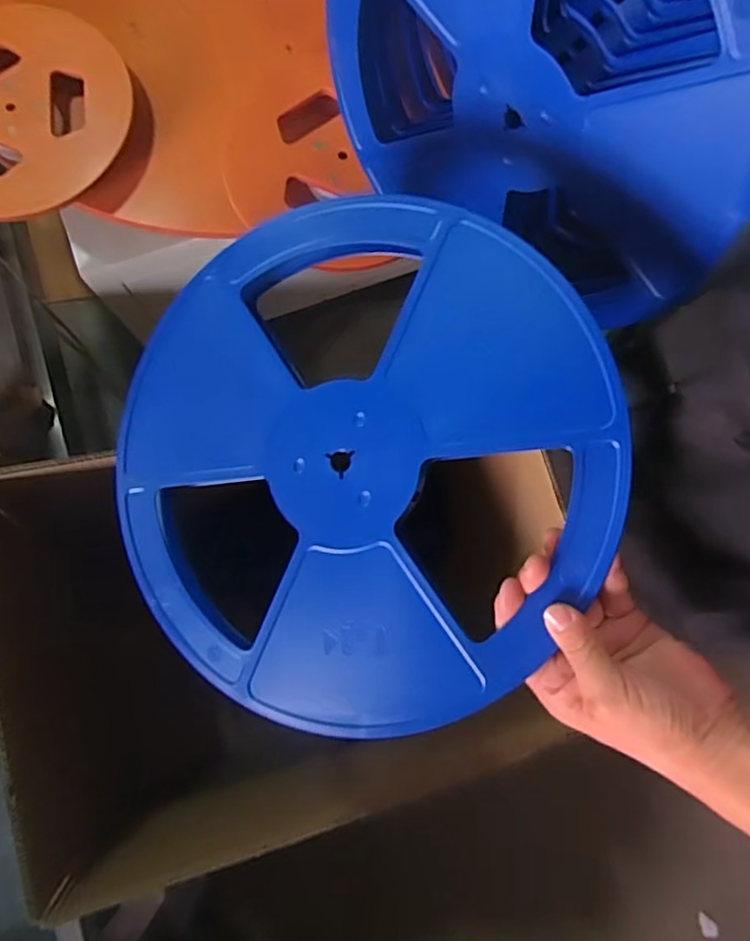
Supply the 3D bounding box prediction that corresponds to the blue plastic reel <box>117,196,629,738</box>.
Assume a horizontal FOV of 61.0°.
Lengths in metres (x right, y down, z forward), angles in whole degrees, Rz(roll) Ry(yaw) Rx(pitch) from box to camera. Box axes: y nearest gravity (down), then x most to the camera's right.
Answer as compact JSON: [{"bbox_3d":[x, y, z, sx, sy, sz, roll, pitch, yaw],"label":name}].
[{"bbox_3d":[-0.018,-0.004,0.385,0.307,0.012,0.306,2,89,17],"label":"blue plastic reel"}]

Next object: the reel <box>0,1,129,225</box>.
[{"bbox_3d":[-0.395,-0.396,0.697,0.251,0.027,0.226,-30,85,-9],"label":"reel"}]

